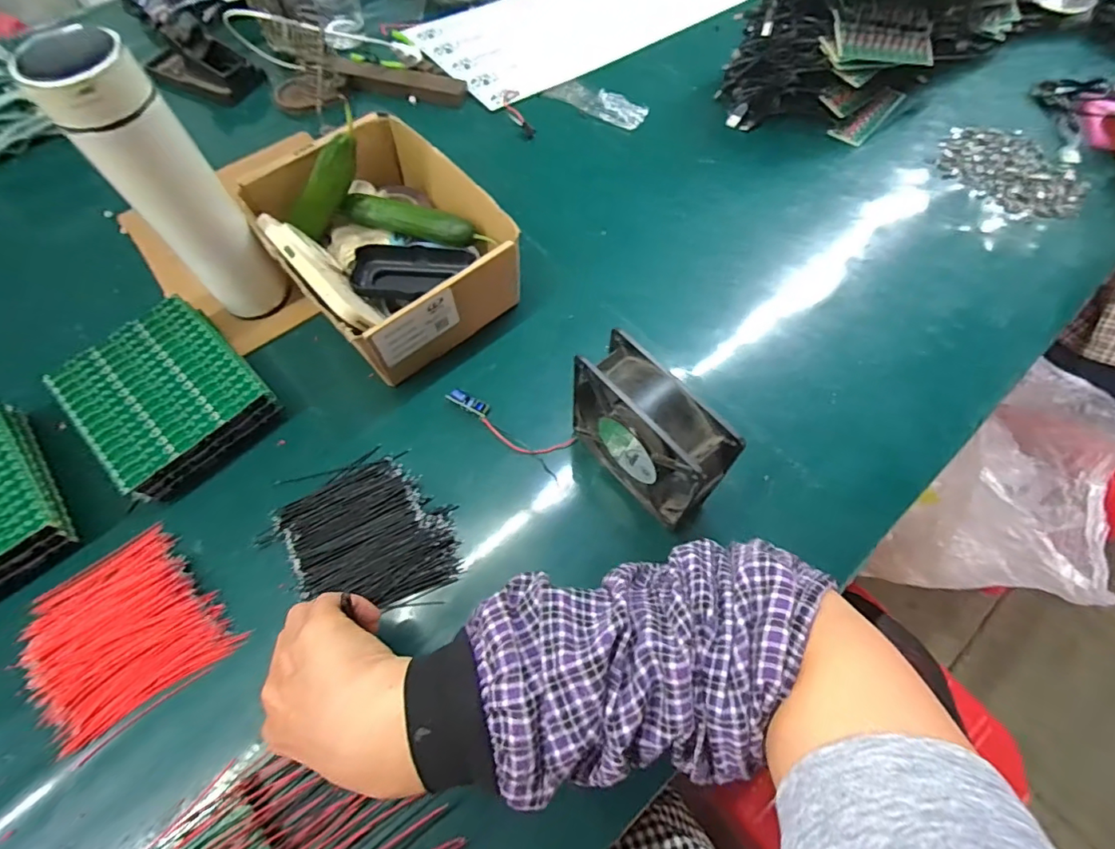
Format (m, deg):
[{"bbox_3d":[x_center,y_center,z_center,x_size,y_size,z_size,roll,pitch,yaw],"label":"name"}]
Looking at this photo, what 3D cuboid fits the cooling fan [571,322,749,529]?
[{"bbox_3d":[0.065,0.010,0.389,0.045,0.119,0.118,-37,70,-16],"label":"cooling fan"}]

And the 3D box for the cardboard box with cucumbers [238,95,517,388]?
[{"bbox_3d":[-0.160,-0.170,0.490,0.173,0.094,0.221,-37,70,-16],"label":"cardboard box with cucumbers"}]

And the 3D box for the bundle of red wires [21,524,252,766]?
[{"bbox_3d":[-0.315,0.148,0.376,0.115,0.018,0.124,-38,70,-16],"label":"bundle of red wires"}]

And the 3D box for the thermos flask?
[{"bbox_3d":[-0.300,-0.177,0.423,0.066,0.225,0.059,-41,71,-17],"label":"thermos flask"}]

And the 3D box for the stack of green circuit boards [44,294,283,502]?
[{"bbox_3d":[-0.337,-0.025,0.450,0.147,0.043,0.129,41,71,18],"label":"stack of green circuit boards"}]

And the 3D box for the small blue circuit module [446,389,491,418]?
[{"bbox_3d":[-0.079,-0.019,0.464,0.038,0.007,0.014,28,67,-2],"label":"small blue circuit module"}]

